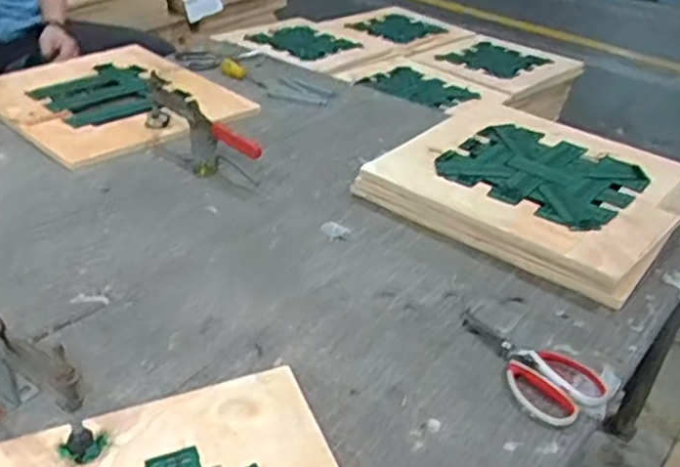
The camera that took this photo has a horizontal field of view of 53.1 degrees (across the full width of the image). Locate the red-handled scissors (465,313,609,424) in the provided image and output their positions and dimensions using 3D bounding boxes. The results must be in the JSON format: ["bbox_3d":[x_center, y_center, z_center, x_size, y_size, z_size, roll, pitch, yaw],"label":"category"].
[{"bbox_3d":[0.219,0.143,0.780,0.099,0.018,0.180,-14,36,-27],"label":"red-handled scissors"}]

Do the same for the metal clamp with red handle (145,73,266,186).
[{"bbox_3d":[-0.240,-0.172,1.154,0.068,0.103,0.309,-19,39,-33],"label":"metal clamp with red handle"}]

